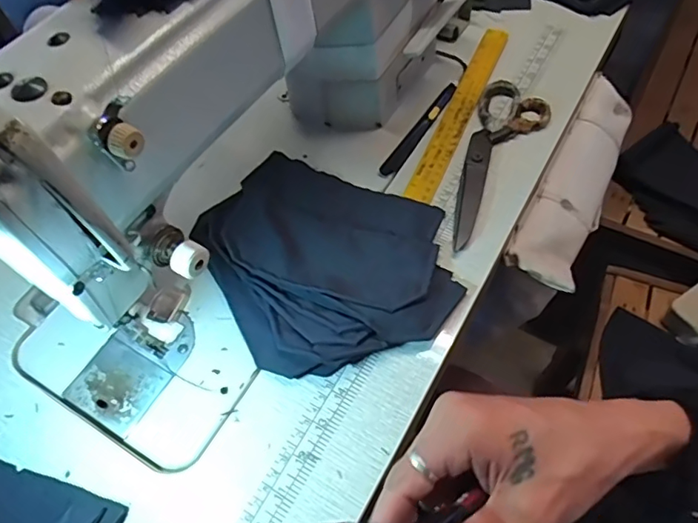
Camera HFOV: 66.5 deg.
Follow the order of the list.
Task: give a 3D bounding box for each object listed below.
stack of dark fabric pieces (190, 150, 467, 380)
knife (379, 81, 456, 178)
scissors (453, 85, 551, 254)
[{"bbox_3d":[-0.017,-0.013,0.429,0.175,0.030,0.200,-28,60,-13],"label":"stack of dark fabric pieces"},{"bbox_3d":[0.069,-0.129,0.507,0.016,0.009,0.130,29,64,20],"label":"knife"},{"bbox_3d":[0.134,-0.090,0.476,0.063,0.009,0.191,16,61,13],"label":"scissors"}]

